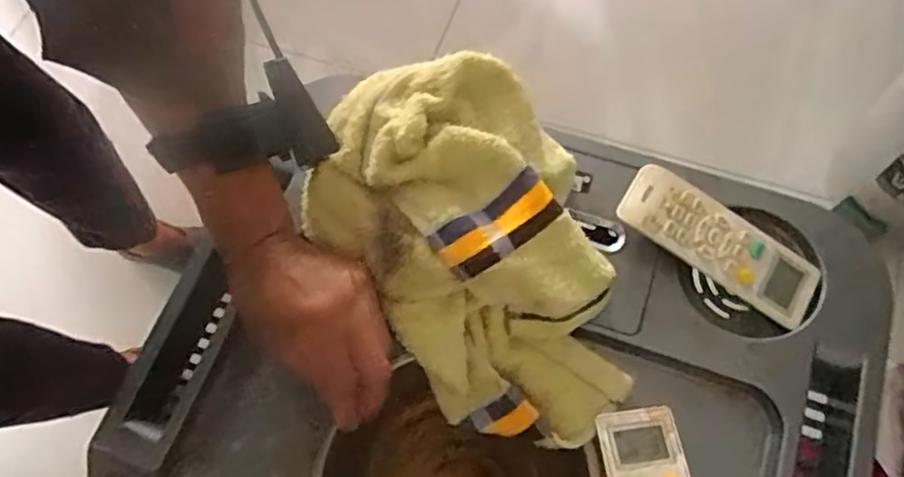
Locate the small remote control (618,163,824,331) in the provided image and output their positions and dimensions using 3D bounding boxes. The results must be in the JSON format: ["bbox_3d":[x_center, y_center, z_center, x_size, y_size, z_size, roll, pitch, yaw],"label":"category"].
[{"bbox_3d":[0.172,0.004,0.424,0.132,0.016,0.045,34,71,2],"label":"small remote control"}]

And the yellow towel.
[{"bbox_3d":[0.019,0.001,0.416,0.154,0.092,0.248,-36,71,-13],"label":"yellow towel"}]

